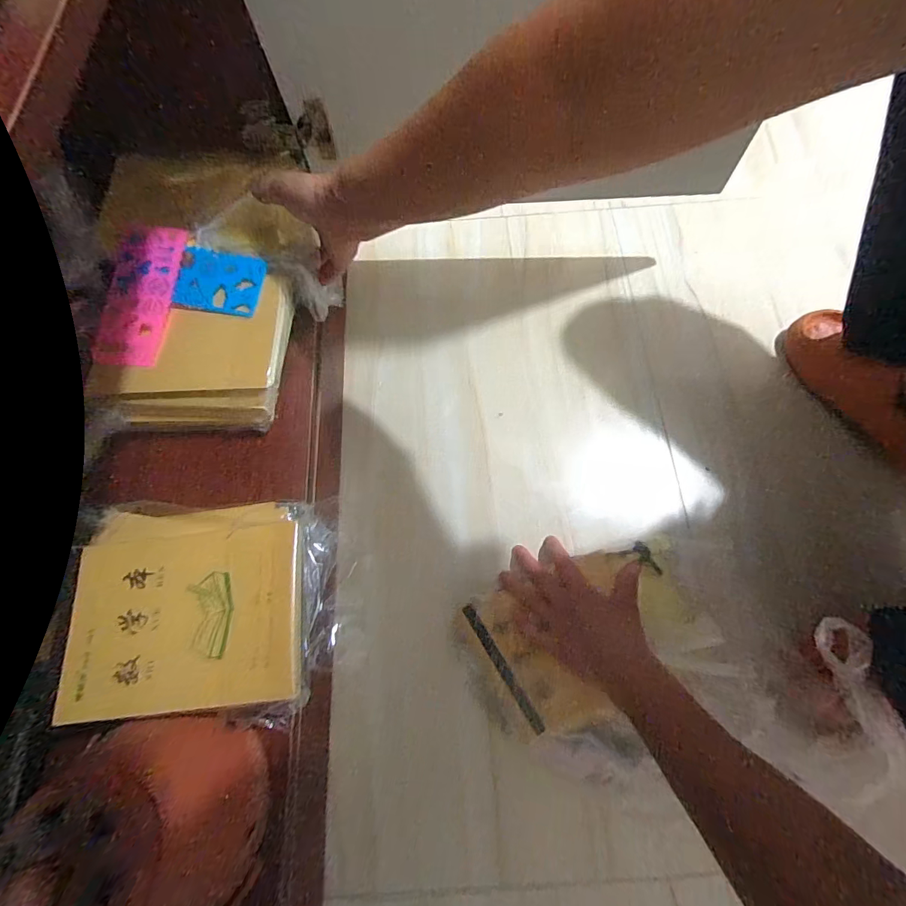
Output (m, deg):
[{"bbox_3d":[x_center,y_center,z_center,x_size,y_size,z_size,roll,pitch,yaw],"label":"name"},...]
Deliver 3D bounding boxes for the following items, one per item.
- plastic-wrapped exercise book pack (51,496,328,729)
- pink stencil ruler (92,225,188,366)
[{"bbox_3d":[-0.208,0.120,0.356,0.190,0.049,0.164,-3,70,1],"label":"plastic-wrapped exercise book pack"},{"bbox_3d":[-0.318,-0.160,0.438,0.063,0.005,0.147,9,83,-2],"label":"pink stencil ruler"}]

